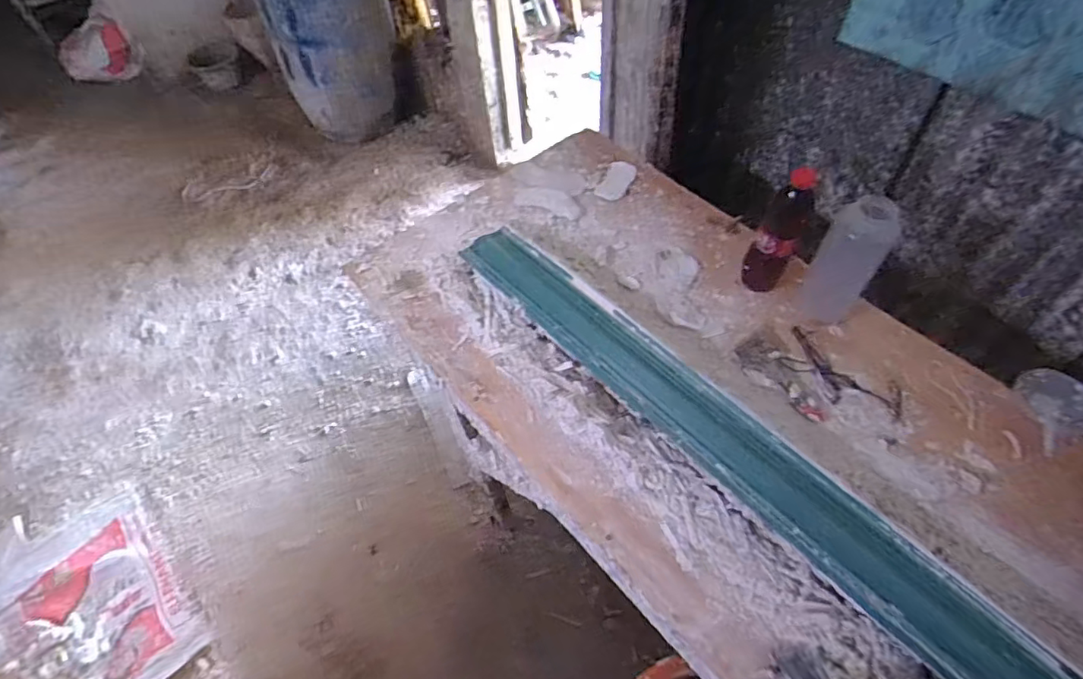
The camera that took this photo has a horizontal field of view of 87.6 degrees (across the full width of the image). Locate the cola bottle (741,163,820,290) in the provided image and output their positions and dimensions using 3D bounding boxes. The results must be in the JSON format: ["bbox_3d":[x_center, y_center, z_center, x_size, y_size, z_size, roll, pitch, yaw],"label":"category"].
[{"bbox_3d":[0.370,-0.167,0.882,0.065,0.207,0.069,24,60,18],"label":"cola bottle"}]

